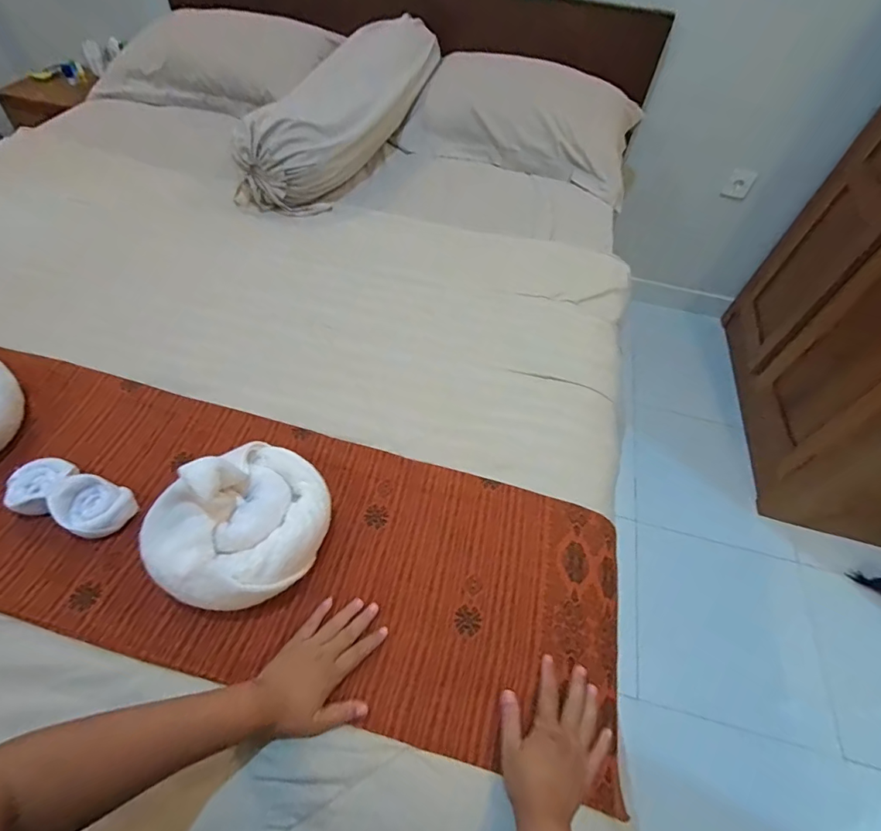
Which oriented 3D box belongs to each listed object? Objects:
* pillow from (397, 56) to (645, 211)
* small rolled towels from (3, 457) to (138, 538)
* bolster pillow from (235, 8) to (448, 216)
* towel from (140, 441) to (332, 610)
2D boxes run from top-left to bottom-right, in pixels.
[{"bbox_3d":[0.266,-0.905,1.360,0.641,0.207,0.503,18,53,8],"label":"pillow"},{"bbox_3d":[-0.466,0.103,0.583,0.157,0.052,0.078,21,54,10],"label":"small rolled towels"},{"bbox_3d":[-0.248,-0.806,1.221,0.254,0.191,0.762,16,53,7],"label":"bolster pillow"},{"bbox_3d":[-0.233,0.115,0.543,0.181,0.131,0.200,26,55,14],"label":"towel"}]

